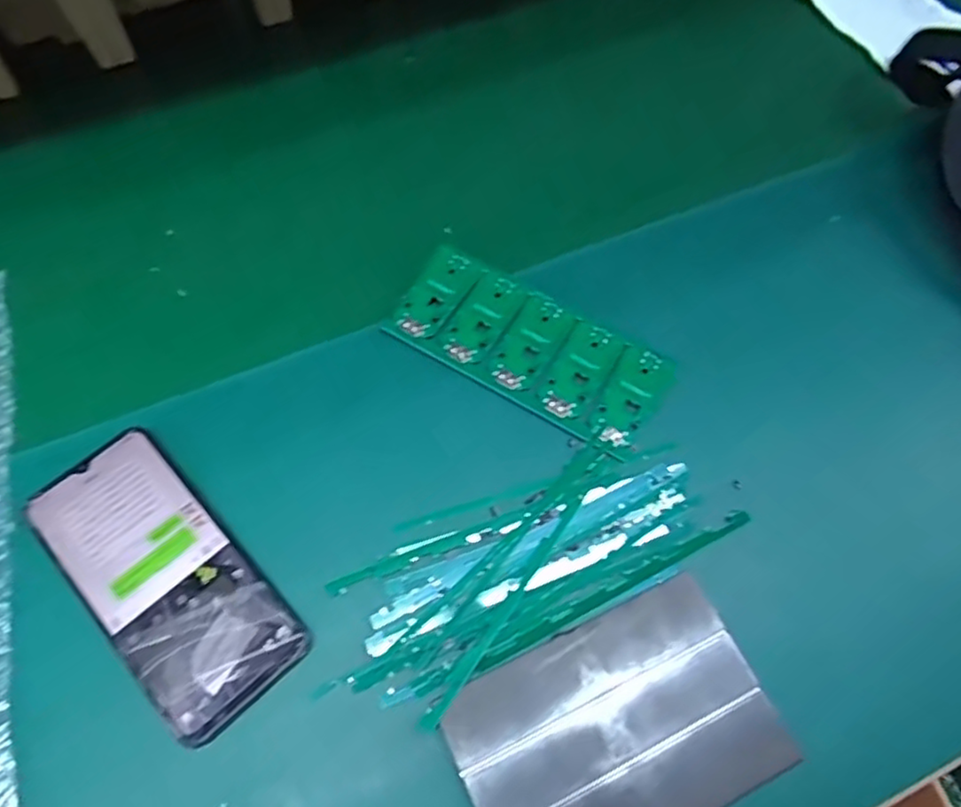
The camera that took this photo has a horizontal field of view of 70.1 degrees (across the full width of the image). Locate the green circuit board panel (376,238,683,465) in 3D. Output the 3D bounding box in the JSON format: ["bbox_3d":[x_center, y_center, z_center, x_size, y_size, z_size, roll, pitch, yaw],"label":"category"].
[{"bbox_3d":[0.028,-0.035,0.419,0.165,0.005,0.071,29,69,11],"label":"green circuit board panel"}]

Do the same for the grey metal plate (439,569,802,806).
[{"bbox_3d":[0.064,0.156,0.327,0.146,0.004,0.098,-23,66,-13],"label":"grey metal plate"}]

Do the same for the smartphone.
[{"bbox_3d":[-0.163,0.088,0.354,0.074,0.015,0.159,-39,71,-19],"label":"smartphone"}]

